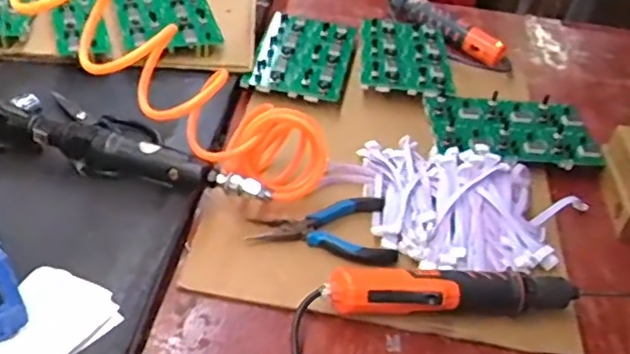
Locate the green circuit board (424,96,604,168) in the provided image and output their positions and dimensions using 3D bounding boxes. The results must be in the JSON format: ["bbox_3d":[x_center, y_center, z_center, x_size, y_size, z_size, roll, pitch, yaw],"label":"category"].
[{"bbox_3d":[0.262,-0.064,0.835,0.215,0.021,0.126,4,41,-5],"label":"green circuit board"}]

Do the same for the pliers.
[{"bbox_3d":[0.009,0.053,0.668,0.147,0.016,0.085,-1,41,-10],"label":"pliers"}]

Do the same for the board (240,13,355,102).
[{"bbox_3d":[-0.016,-0.177,0.914,0.127,0.023,0.201,11,41,3],"label":"board"}]

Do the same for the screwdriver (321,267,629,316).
[{"bbox_3d":[0.157,0.107,0.594,0.291,0.032,0.038,1,41,-8],"label":"screwdriver"}]

